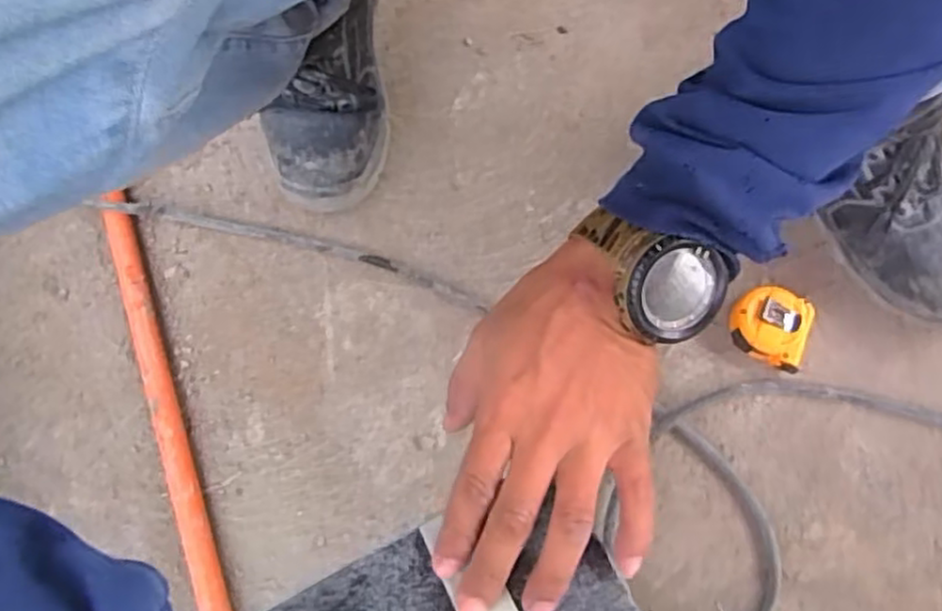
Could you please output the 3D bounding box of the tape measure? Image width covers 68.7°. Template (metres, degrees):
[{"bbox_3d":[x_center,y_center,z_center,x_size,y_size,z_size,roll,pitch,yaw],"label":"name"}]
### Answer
[{"bbox_3d":[0.241,0.016,0.562,0.059,0.025,0.058,22,74,7],"label":"tape measure"}]

